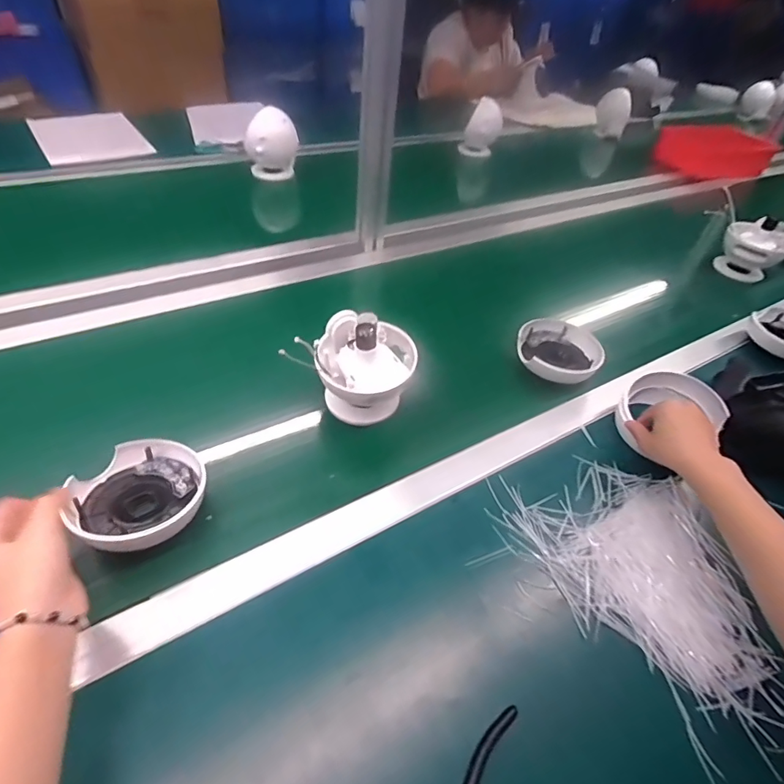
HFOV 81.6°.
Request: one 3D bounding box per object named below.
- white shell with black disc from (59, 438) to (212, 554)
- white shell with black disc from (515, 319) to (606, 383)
[{"bbox_3d":[-0.238,0.097,0.433,0.105,0.038,0.113,4,45,-4],"label":"white shell with black disc"},{"bbox_3d":[0.234,-0.057,0.647,0.112,0.033,0.109,4,45,-4],"label":"white shell with black disc"}]

